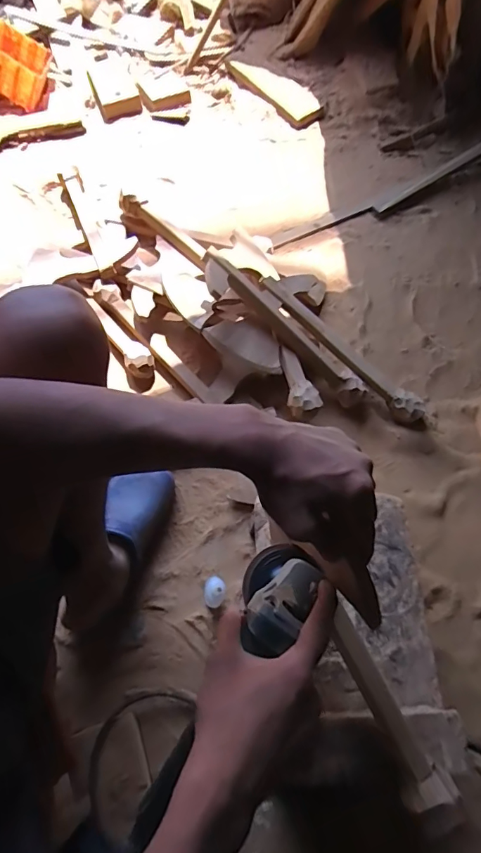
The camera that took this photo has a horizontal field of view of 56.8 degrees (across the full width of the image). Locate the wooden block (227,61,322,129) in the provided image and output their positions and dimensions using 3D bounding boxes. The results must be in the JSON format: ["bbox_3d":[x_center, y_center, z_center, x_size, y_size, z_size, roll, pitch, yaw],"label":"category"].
[{"bbox_3d":[0.096,-0.915,1.202,0.103,0.019,0.315,-35,73,-14],"label":"wooden block"}]

